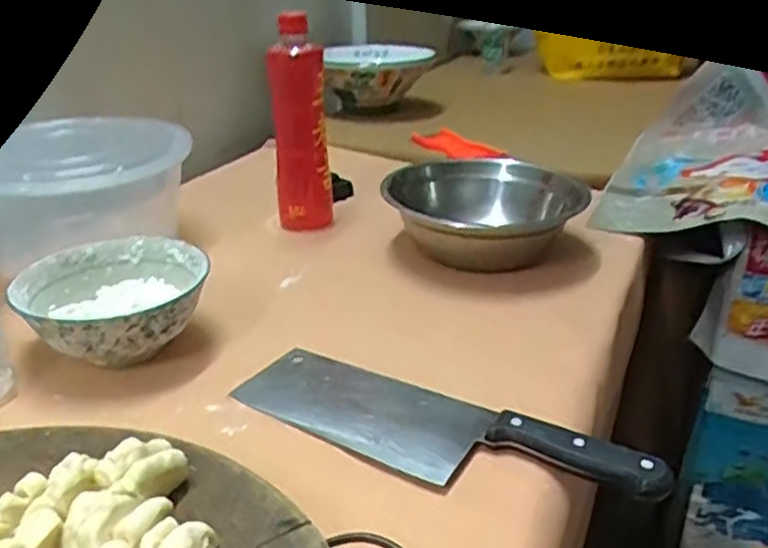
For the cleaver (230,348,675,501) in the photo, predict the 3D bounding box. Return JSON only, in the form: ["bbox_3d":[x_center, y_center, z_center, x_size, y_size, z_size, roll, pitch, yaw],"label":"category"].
[{"bbox_3d":[0.031,0.099,0.460,0.284,0.029,0.079,16,30,31],"label":"cleaver"}]

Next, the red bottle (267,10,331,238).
[{"bbox_3d":[-0.090,-0.160,0.760,0.059,0.225,0.062,-5,26,-10],"label":"red bottle"}]

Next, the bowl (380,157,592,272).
[{"bbox_3d":[0.104,-0.051,0.717,0.207,0.077,0.180,1,25,3],"label":"bowl"}]

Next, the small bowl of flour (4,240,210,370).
[{"bbox_3d":[-0.213,0.026,0.568,0.134,0.060,0.139,-1,25,0],"label":"small bowl of flour"}]

